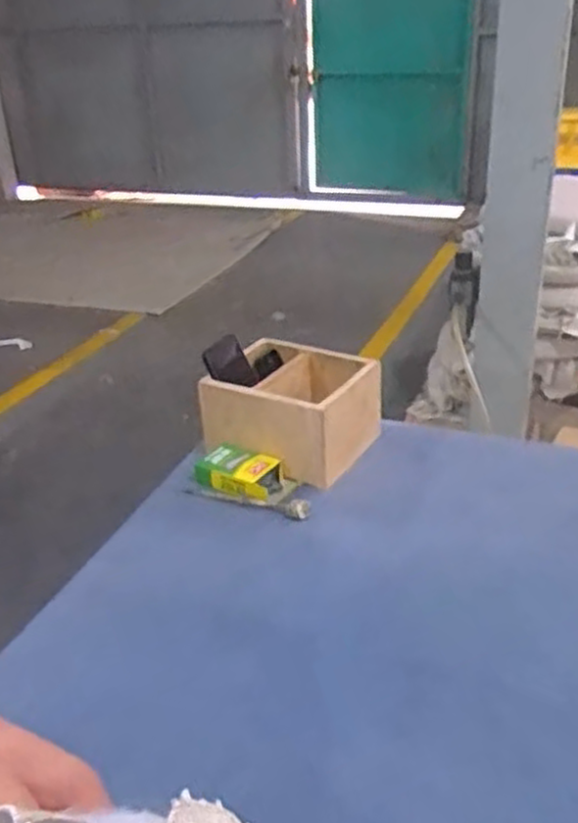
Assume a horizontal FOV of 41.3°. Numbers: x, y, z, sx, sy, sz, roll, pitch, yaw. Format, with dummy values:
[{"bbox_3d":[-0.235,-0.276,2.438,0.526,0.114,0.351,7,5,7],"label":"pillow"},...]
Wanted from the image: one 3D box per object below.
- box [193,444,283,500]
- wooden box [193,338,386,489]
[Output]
[{"bbox_3d":[-0.076,0.090,1.135,0.138,0.034,0.083,10,31,23],"label":"box"},{"bbox_3d":[0.007,0.000,1.202,0.228,0.133,0.206,12,31,26],"label":"wooden box"}]

